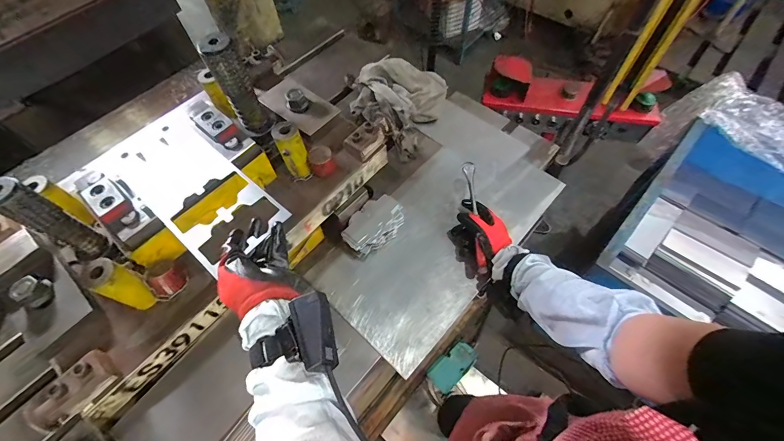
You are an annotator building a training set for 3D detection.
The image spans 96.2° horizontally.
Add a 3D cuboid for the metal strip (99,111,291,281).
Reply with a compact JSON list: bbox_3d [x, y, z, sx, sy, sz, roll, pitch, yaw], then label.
[{"bbox_3d":[-0.290,-0.055,0.506,0.306,0.008,0.123,36,68,21],"label":"metal strip"}]

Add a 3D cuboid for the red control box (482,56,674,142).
[{"bbox_3d":[0.598,-0.398,1.188,0.550,0.216,0.168,17,62,13],"label":"red control box"}]

